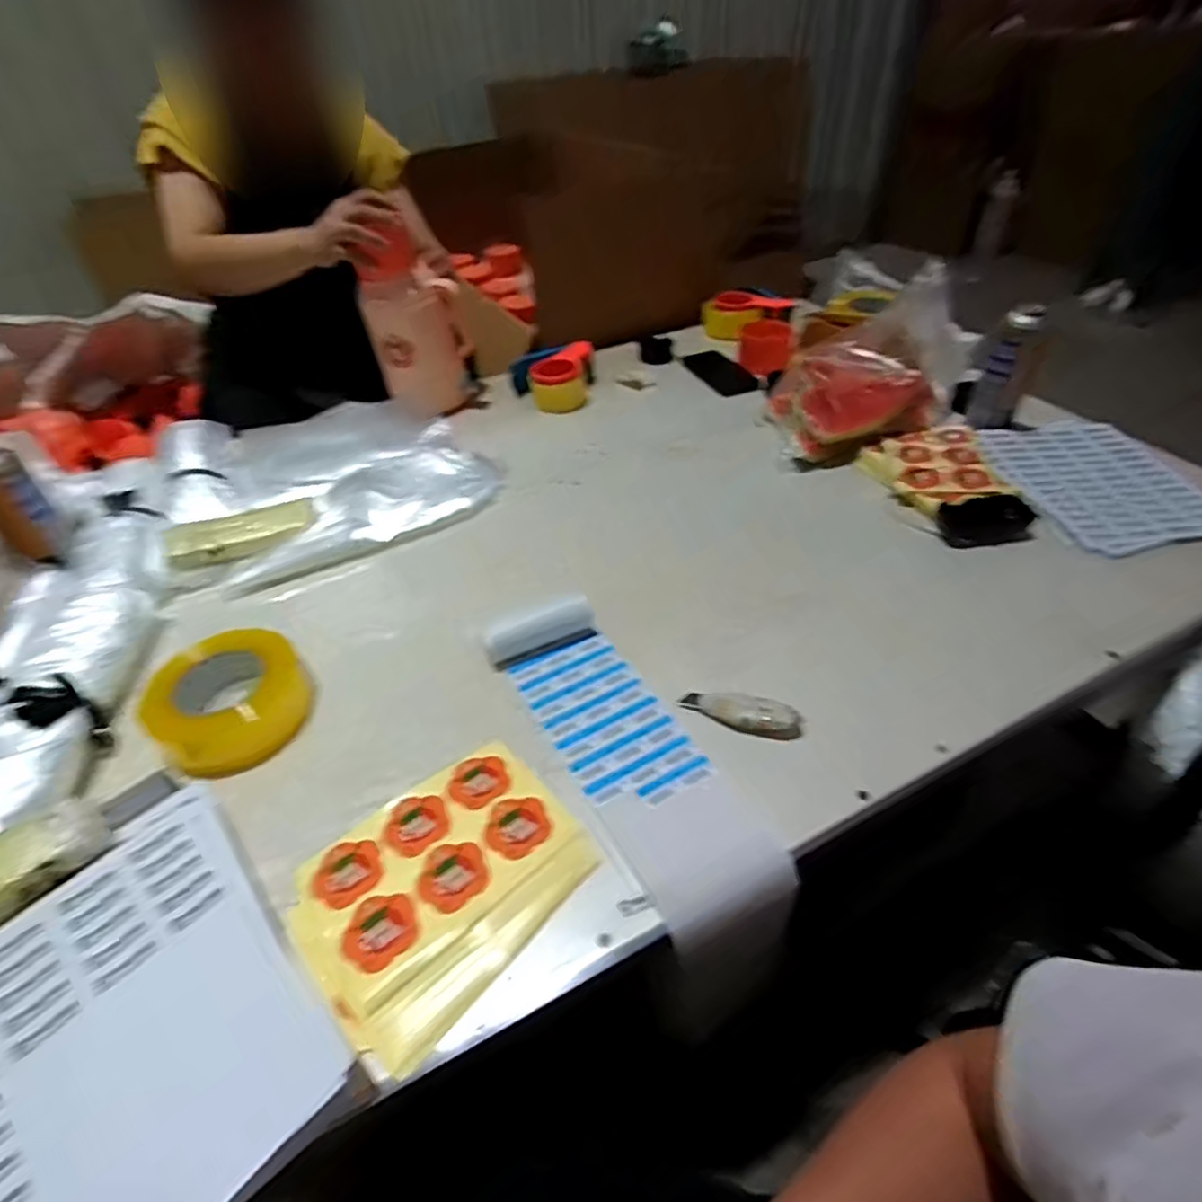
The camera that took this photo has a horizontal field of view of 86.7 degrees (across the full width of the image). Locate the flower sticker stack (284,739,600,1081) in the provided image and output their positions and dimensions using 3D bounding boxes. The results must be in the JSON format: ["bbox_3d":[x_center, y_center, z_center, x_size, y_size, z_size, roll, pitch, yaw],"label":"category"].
[{"bbox_3d":[-0.121,0.209,0.493,0.205,0.011,0.166,-35,52,-30],"label":"flower sticker stack"}]

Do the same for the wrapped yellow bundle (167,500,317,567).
[{"bbox_3d":[-0.443,-0.085,0.788,0.166,0.028,0.063,-19,46,-17],"label":"wrapped yellow bundle"}]

